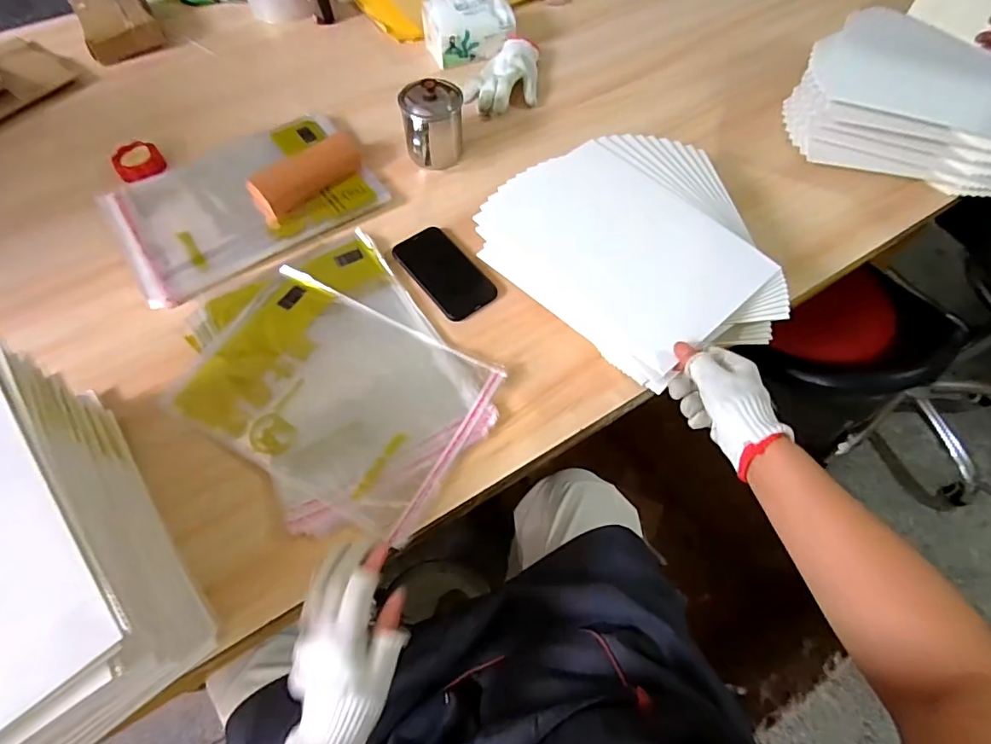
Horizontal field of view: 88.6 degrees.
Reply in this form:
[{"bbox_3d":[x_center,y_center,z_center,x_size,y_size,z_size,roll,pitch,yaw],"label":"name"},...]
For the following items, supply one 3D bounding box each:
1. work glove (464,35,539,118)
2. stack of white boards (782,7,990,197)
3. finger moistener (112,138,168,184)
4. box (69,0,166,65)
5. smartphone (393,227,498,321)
[{"bbox_3d":[0.011,-0.488,0.839,0.120,0.042,0.162,3,61,1],"label":"work glove"},{"bbox_3d":[0.611,-0.384,0.737,0.323,0.140,0.177,21,63,10],"label":"stack of white boards"},{"bbox_3d":[-0.531,-0.312,0.756,0.065,0.022,0.075,-34,67,-18],"label":"finger moistener"},{"bbox_3d":[-0.668,-0.621,0.900,0.122,0.065,0.144,-23,64,-13],"label":"box"},{"bbox_3d":[-0.071,-0.136,0.685,0.076,0.010,0.154,-34,67,-18],"label":"smartphone"}]

